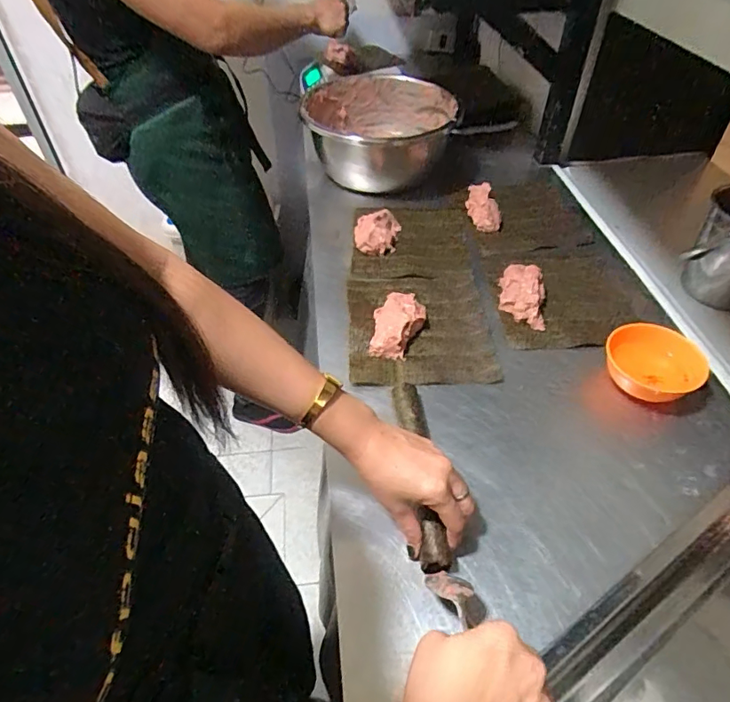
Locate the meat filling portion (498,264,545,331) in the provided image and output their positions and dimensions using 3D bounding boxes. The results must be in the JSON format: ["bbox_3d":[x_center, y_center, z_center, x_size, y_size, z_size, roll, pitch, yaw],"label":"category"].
[{"bbox_3d":[0.221,-0.087,0.703,0.059,0.036,0.126,6,47,6],"label":"meat filling portion"}]

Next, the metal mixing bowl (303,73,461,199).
[{"bbox_3d":[0.028,-0.414,0.952,0.279,0.125,0.293,0,46,0],"label":"metal mixing bowl"}]

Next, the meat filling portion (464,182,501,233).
[{"bbox_3d":[0.202,-0.252,0.864,0.048,0.034,0.119,-1,47,0],"label":"meat filling portion"}]

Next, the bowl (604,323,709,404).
[{"bbox_3d":[0.337,0.023,0.584,0.109,0.055,0.098,26,52,23],"label":"bowl"}]

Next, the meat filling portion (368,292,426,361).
[{"bbox_3d":[0.044,-0.035,0.659,0.063,0.027,0.111,10,48,10],"label":"meat filling portion"}]

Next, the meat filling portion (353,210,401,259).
[{"bbox_3d":[0.019,-0.196,0.815,0.069,0.034,0.108,8,48,8],"label":"meat filling portion"}]

